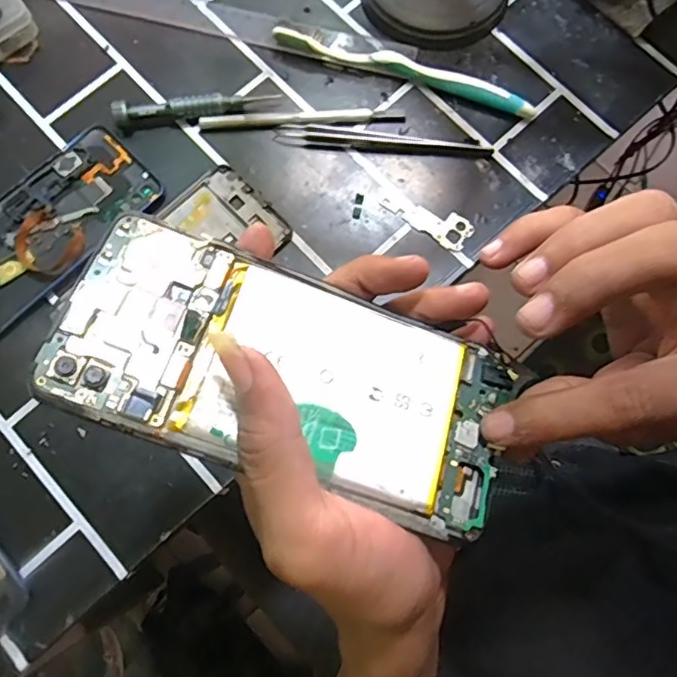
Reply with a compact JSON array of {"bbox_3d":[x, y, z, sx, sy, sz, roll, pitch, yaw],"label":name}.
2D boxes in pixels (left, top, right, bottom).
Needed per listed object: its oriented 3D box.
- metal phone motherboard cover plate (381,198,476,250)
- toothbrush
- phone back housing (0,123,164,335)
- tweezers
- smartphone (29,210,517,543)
[{"bbox_3d":[0.059,-0.081,0.382,0.061,0.004,0.023,32,79,6],"label":"metal phone motherboard cover plate"},{"bbox_3d":[0.046,-0.185,0.401,0.183,0.015,0.011,18,78,3],"label":"toothbrush"},{"bbox_3d":[-0.195,-0.073,0.380,0.153,0.009,0.074,-44,82,-9],"label":"phone back housing"},{"bbox_3d":[0.030,-0.134,0.395,0.144,0.005,0.015,6,77,1],"label":"tweezers"},{"bbox_3d":[-0.014,0.011,0.192,0.147,0.014,0.067,21,78,-7],"label":"smartphone"}]

